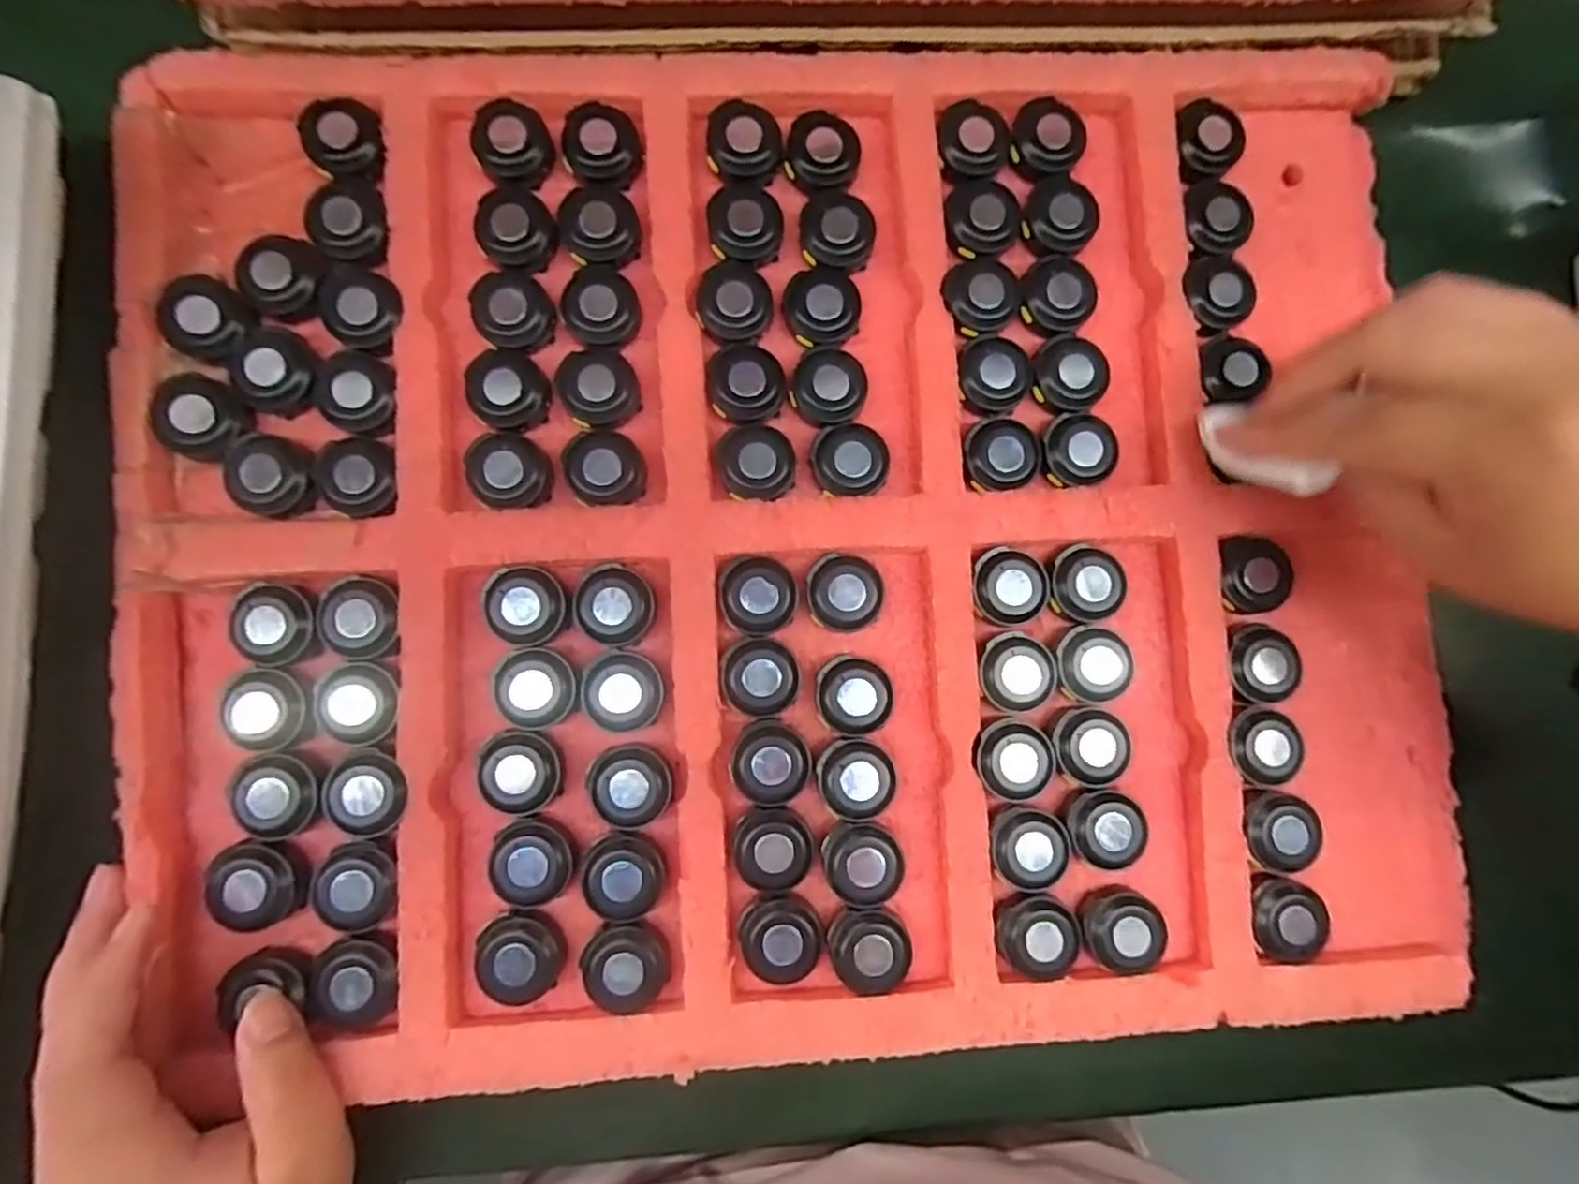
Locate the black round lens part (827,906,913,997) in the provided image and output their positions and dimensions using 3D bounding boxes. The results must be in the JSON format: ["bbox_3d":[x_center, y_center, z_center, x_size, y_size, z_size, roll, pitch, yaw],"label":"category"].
[{"bbox_3d":[0.030,0.131,0.251,0.028,0.009,0.029,0,85,-5],"label":"black round lens part"}]

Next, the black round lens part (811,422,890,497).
[{"bbox_3d":[0.024,-0.052,0.266,0.028,0.010,0.029,0,85,-5],"label":"black round lens part"}]

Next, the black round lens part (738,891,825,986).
[{"bbox_3d":[-0.003,0.127,0.251,0.030,0.011,0.028,0,85,-5],"label":"black round lens part"}]

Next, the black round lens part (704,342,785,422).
[{"bbox_3d":[-0.017,-0.081,0.265,0.029,0.008,0.030,0,85,-5],"label":"black round lens part"}]

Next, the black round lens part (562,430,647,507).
[{"bbox_3d":[-0.070,-0.047,0.260,0.030,0.008,0.029,0,85,-5],"label":"black round lens part"}]

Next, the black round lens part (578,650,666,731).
[{"bbox_3d":[-0.062,0.037,0.254,0.028,0.008,0.029,0,85,-5],"label":"black round lens part"}]

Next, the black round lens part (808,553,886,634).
[{"bbox_3d":[0.021,0.000,0.264,0.028,0.012,0.028,0,85,-5],"label":"black round lens part"}]

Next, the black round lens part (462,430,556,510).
[{"bbox_3d":[-0.105,-0.046,0.256,0.029,0.010,0.031,0,85,-5],"label":"black round lens part"}]

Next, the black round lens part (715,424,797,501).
[{"bbox_3d":[-0.012,-0.050,0.263,0.030,0.007,0.030,0,85,-5],"label":"black round lens part"}]

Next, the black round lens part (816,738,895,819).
[{"bbox_3d":[0.025,0.070,0.257,0.028,0.012,0.027,0,85,-5],"label":"black round lens part"}]

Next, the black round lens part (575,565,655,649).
[{"bbox_3d":[-0.066,0.005,0.257,0.029,0.010,0.030,0,85,-5],"label":"black round lens part"}]

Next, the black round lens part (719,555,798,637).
[{"bbox_3d":[-0.012,0.001,0.262,0.028,0.013,0.029,0,85,-5],"label":"black round lens part"}]

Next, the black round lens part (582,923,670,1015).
[{"bbox_3d":[-0.058,0.135,0.247,0.028,0.009,0.028,0,85,-5],"label":"black round lens part"}]

